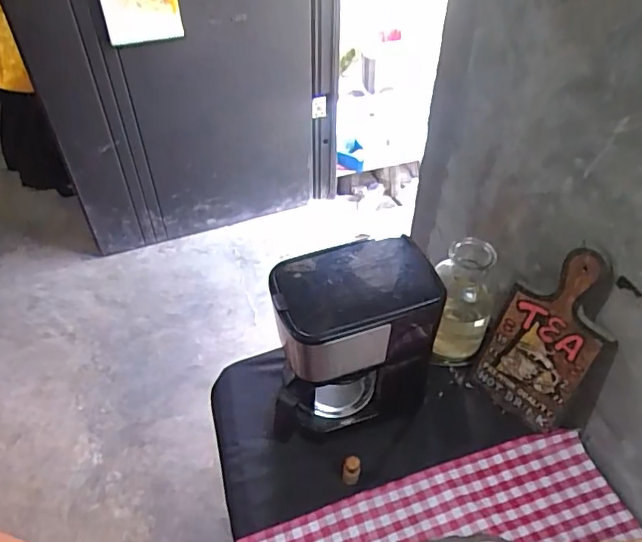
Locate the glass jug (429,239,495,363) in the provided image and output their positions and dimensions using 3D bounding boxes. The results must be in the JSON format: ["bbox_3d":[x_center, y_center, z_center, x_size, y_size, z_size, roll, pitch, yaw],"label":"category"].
[{"bbox_3d":[0.221,0.046,0.861,0.093,0.199,0.100,-2,46,-2],"label":"glass jug"}]

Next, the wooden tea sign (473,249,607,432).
[{"bbox_3d":[0.307,0.092,0.757,0.010,0.272,0.131,-21,47,-39],"label":"wooden tea sign"}]

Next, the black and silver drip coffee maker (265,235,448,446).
[{"bbox_3d":[0.044,0.104,0.760,0.243,0.265,0.130,-16,48,-15],"label":"black and silver drip coffee maker"}]

